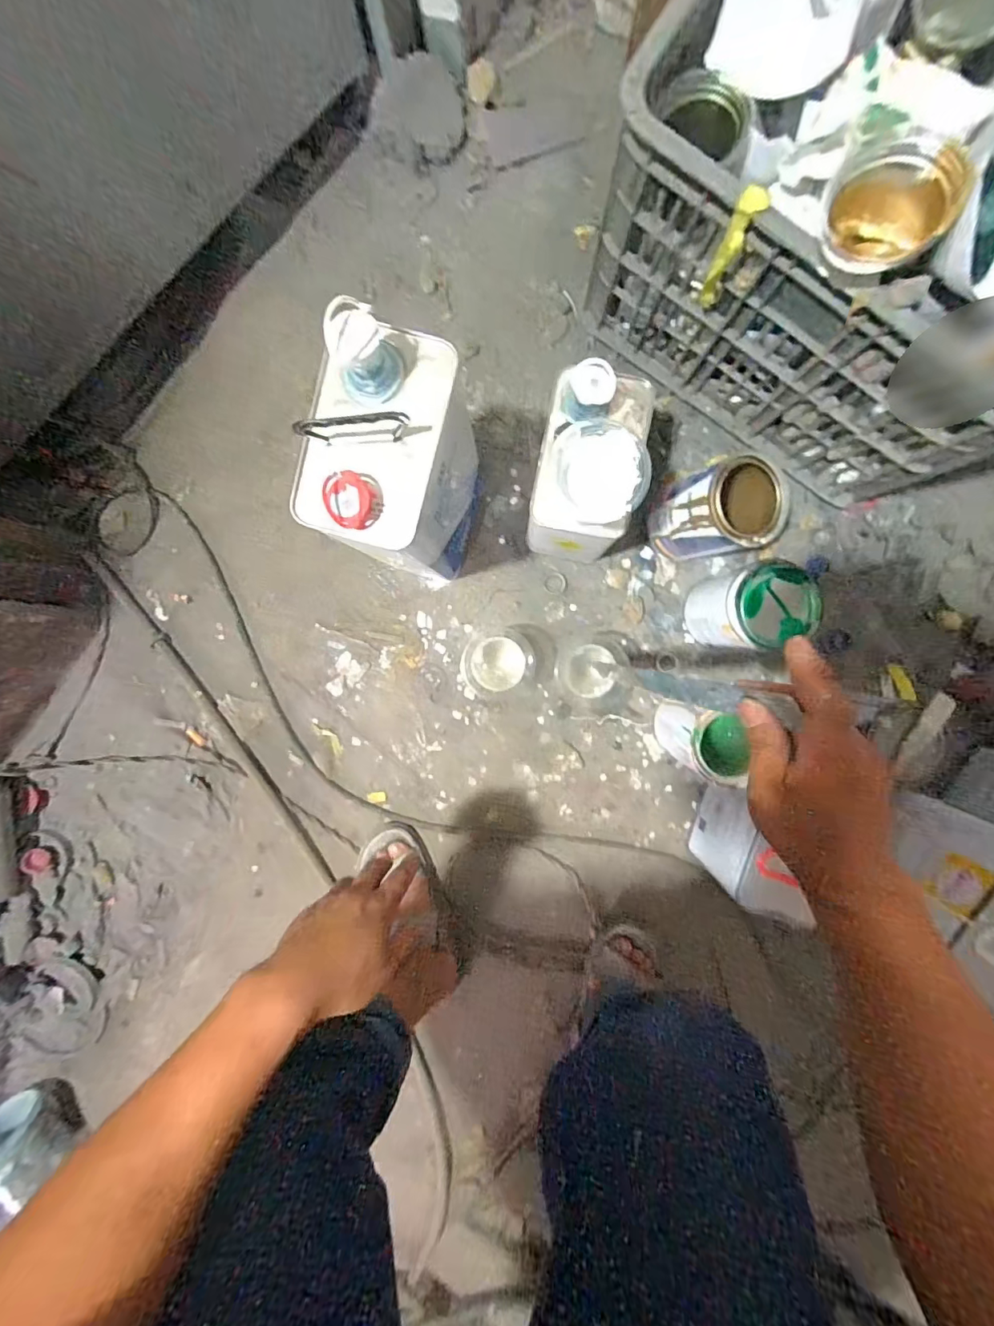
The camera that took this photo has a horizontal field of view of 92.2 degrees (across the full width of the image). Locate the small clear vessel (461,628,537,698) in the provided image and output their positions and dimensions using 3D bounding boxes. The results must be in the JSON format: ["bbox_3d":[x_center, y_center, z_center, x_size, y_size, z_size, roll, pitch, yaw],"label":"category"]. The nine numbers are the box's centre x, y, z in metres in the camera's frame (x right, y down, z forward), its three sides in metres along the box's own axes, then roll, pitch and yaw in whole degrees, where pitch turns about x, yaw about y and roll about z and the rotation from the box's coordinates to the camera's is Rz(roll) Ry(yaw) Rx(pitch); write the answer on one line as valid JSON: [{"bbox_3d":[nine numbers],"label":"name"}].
[{"bbox_3d":[0.003,-0.002,0.653,0.090,0.089,0.085,7,93,1],"label":"small clear vessel"}]

